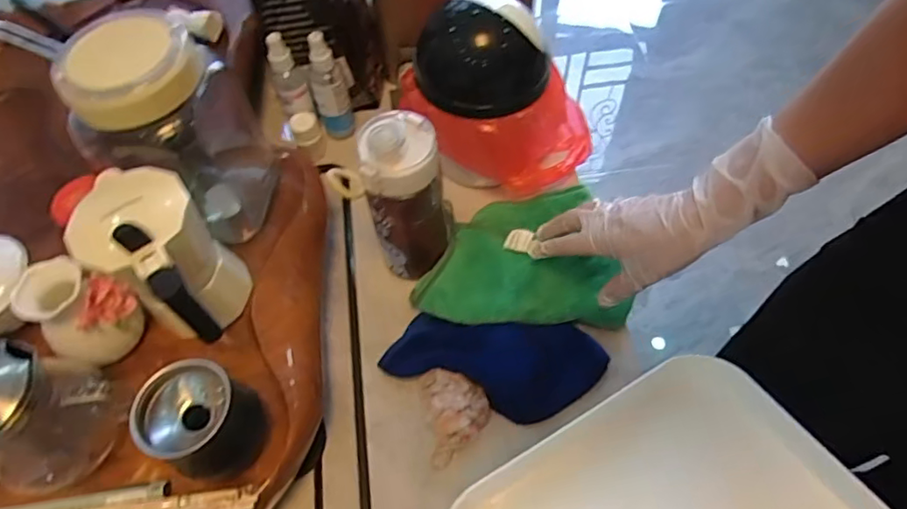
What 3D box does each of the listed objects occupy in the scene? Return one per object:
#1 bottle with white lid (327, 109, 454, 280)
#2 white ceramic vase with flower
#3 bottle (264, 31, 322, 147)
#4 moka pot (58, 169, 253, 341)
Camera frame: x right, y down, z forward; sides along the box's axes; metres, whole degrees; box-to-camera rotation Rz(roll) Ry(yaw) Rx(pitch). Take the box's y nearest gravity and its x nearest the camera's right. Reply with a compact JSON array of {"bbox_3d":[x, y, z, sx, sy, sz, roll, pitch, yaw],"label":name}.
[{"bbox_3d":[-0.051,-0.052,0.528,0.090,0.172,0.062,-6,58,-1],"label":"bottle with white lid"},{"bbox_3d":[-0.293,0.048,0.454,0.058,0.073,0.062,-1,59,2],"label":"white ceramic vase with flower"},{"bbox_3d":[-0.179,-0.184,0.643,0.033,0.122,0.031,-20,34,-9],"label":"bottle"},{"bbox_3d":[-0.214,0.009,0.451,0.123,0.148,0.081,34,66,21],"label":"moka pot"}]

